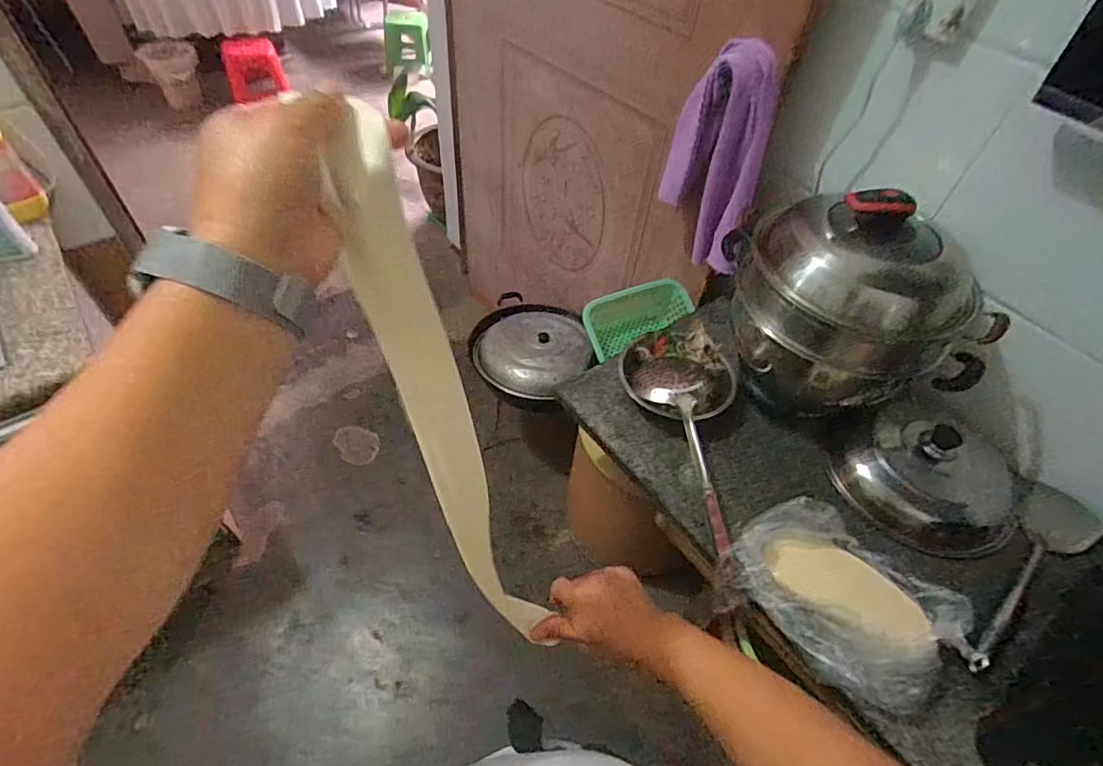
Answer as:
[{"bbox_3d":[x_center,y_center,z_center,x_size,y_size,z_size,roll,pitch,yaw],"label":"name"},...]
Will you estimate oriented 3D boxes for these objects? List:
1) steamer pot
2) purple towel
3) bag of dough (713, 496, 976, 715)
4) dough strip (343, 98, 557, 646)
[{"bbox_3d":[0.464,-0.131,0.864,0.329,0.304,0.240,3,51,-3],"label":"steamer pot"},{"bbox_3d":[0.298,-0.397,0.991,0.188,0.393,0.068,34,53,24],"label":"purple towel"},{"bbox_3d":[0.398,0.295,0.762,0.291,0.102,0.211,38,58,23],"label":"bag of dough"},{"bbox_3d":[-0.078,0.047,0.428,0.048,0.468,0.039,-29,38,-25],"label":"dough strip"}]

